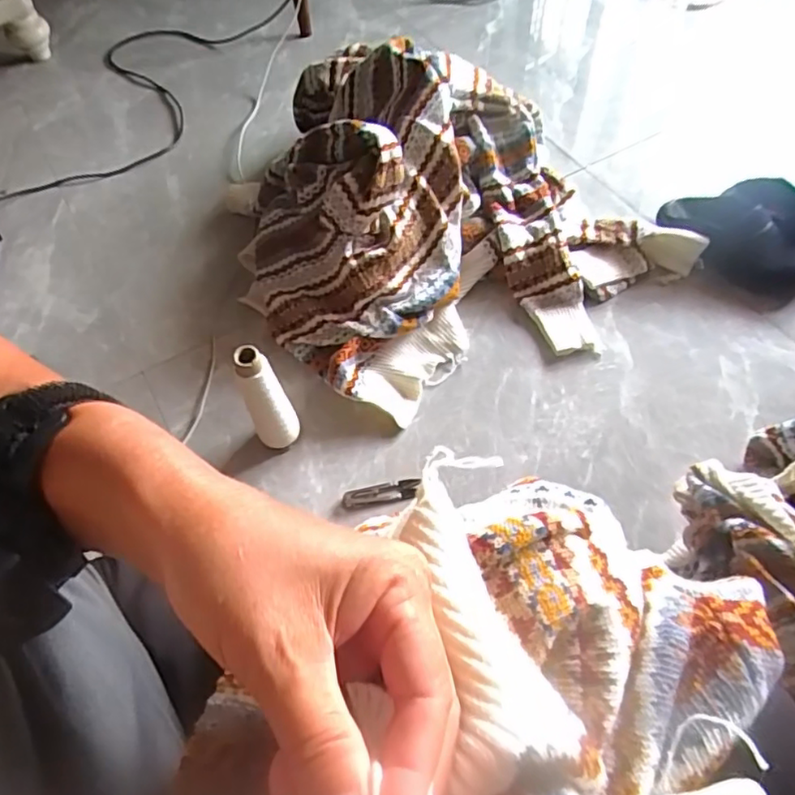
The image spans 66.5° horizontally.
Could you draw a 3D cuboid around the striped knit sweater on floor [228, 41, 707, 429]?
[{"bbox_3d":[0.032,-0.303,0.924,0.568,0.194,0.633,-34,64,-15],"label":"striped knit sweater on floor"}]

